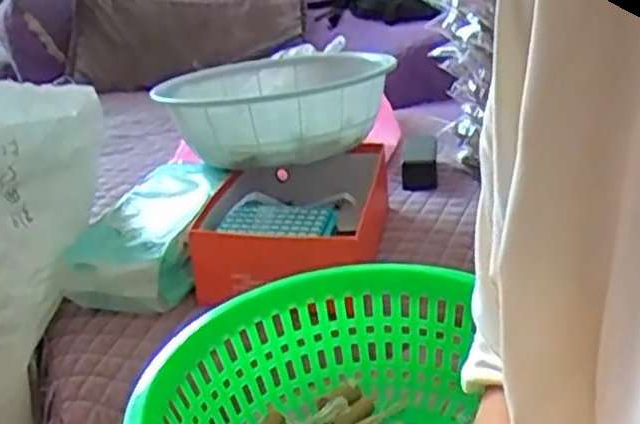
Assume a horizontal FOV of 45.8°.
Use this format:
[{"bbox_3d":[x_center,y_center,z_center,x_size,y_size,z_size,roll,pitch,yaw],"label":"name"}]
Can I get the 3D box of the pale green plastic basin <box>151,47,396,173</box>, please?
[{"bbox_3d":[-0.062,-0.158,1.081,0.301,0.101,0.350,-4,22,0],"label":"pale green plastic basin"}]

